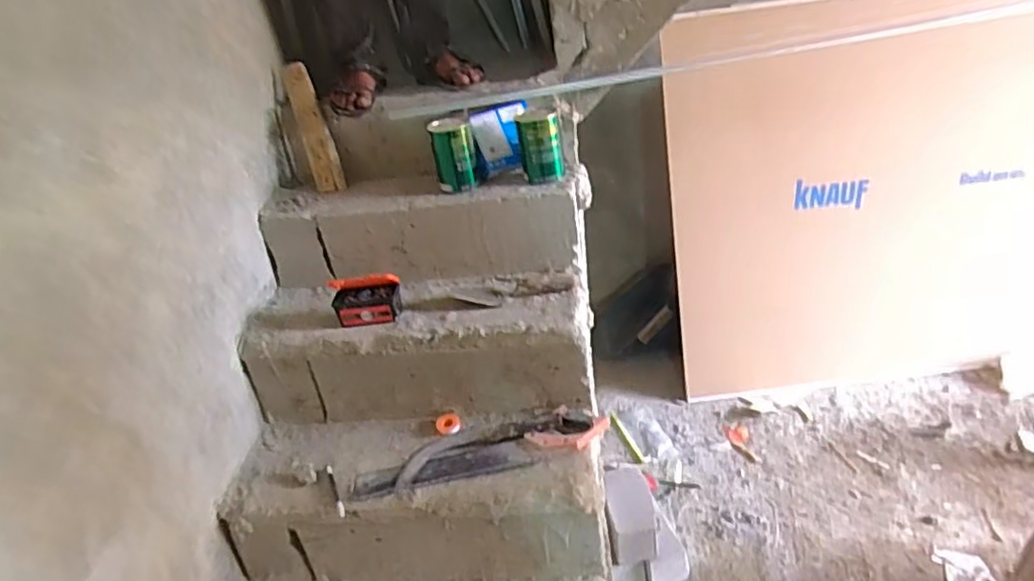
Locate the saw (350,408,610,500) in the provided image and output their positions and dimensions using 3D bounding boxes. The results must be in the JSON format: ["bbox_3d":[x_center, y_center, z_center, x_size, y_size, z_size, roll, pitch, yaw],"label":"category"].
[{"bbox_3d":[-0.073,0.329,1.293,0.523,0.041,0.149,-13,27,-10],"label":"saw"}]

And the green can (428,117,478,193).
[{"bbox_3d":[-0.146,-0.314,1.475,0.096,0.155,0.077,-8,27,-1],"label":"green can"}]

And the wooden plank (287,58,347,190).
[{"bbox_3d":[-0.515,-0.410,1.611,0.071,0.333,0.057,-18,6,-20],"label":"wooden plank"}]

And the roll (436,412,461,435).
[{"bbox_3d":[-0.150,0.291,1.390,0.053,0.014,0.061,-6,27,3],"label":"roll"}]

